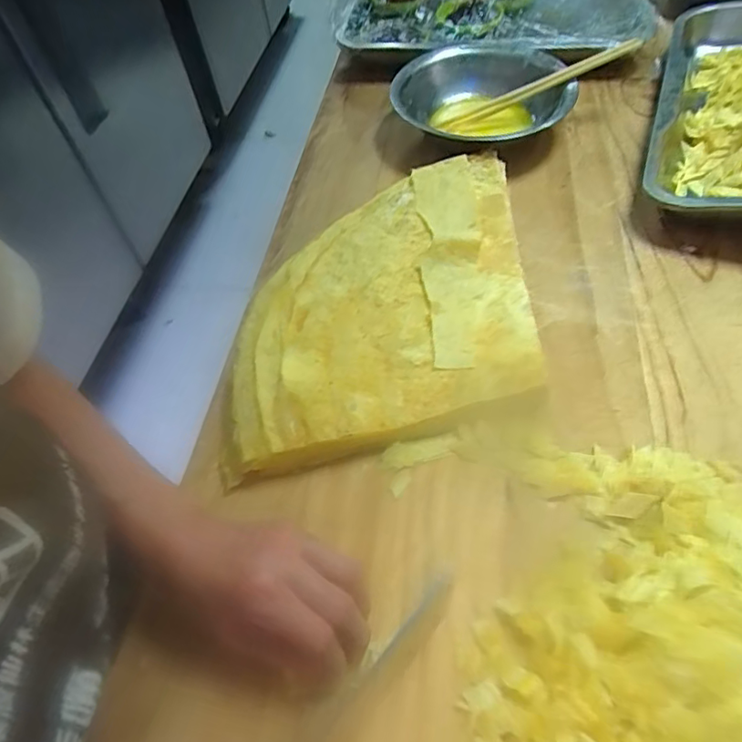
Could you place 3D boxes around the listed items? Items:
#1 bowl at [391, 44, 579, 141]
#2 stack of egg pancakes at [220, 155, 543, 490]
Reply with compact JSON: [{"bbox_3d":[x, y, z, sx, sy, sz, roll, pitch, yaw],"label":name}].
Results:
[{"bbox_3d":[0.118,-0.290,0.597,0.179,0.048,0.180,-2,54,3],"label":"bowl"},{"bbox_3d":[0.011,-0.063,0.461,0.225,0.039,0.300,-2,54,3],"label":"stack of egg pancakes"}]

